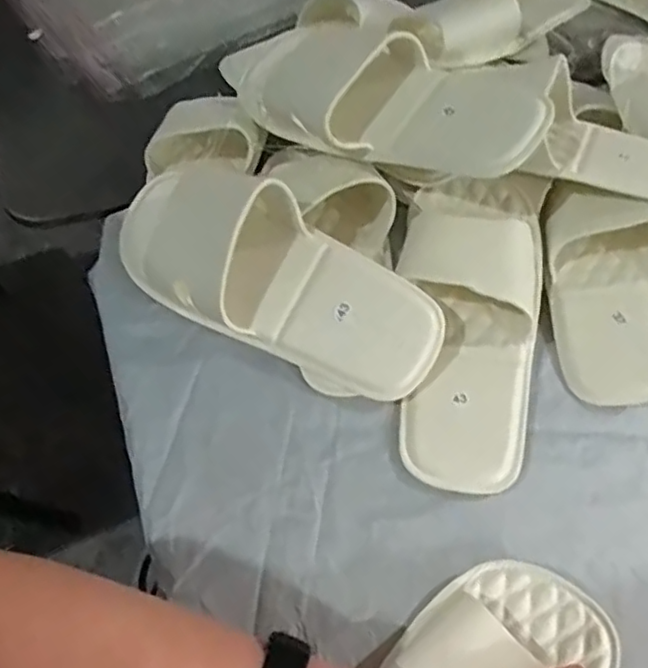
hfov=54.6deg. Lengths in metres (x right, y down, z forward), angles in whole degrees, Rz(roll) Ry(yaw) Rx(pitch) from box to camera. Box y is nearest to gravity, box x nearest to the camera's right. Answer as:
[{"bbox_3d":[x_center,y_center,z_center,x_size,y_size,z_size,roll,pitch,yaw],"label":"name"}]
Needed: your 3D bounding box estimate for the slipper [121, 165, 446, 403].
[{"bbox_3d":[-0.047,-0.046,0.484,0.285,0.075,0.118,30,88,14],"label":"slipper"}]

